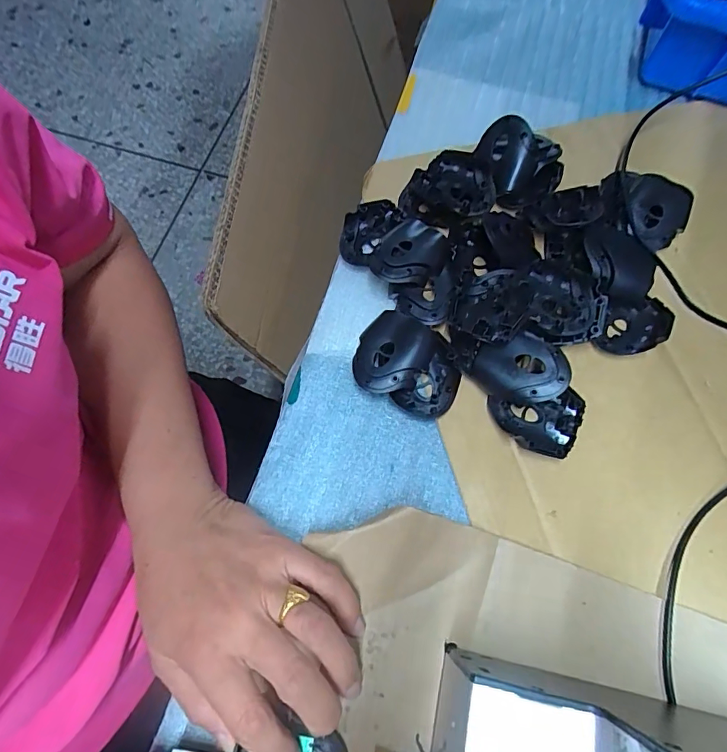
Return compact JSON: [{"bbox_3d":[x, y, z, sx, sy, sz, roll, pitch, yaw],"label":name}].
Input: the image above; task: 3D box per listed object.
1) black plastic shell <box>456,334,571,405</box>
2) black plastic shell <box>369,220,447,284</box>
[{"bbox_3d":[0.101,-0.006,0.312,0.065,0.024,0.041,14,69,4],"label":"black plastic shell"},{"bbox_3d":[0.033,-0.089,0.340,0.047,0.016,0.052,31,71,10],"label":"black plastic shell"}]

